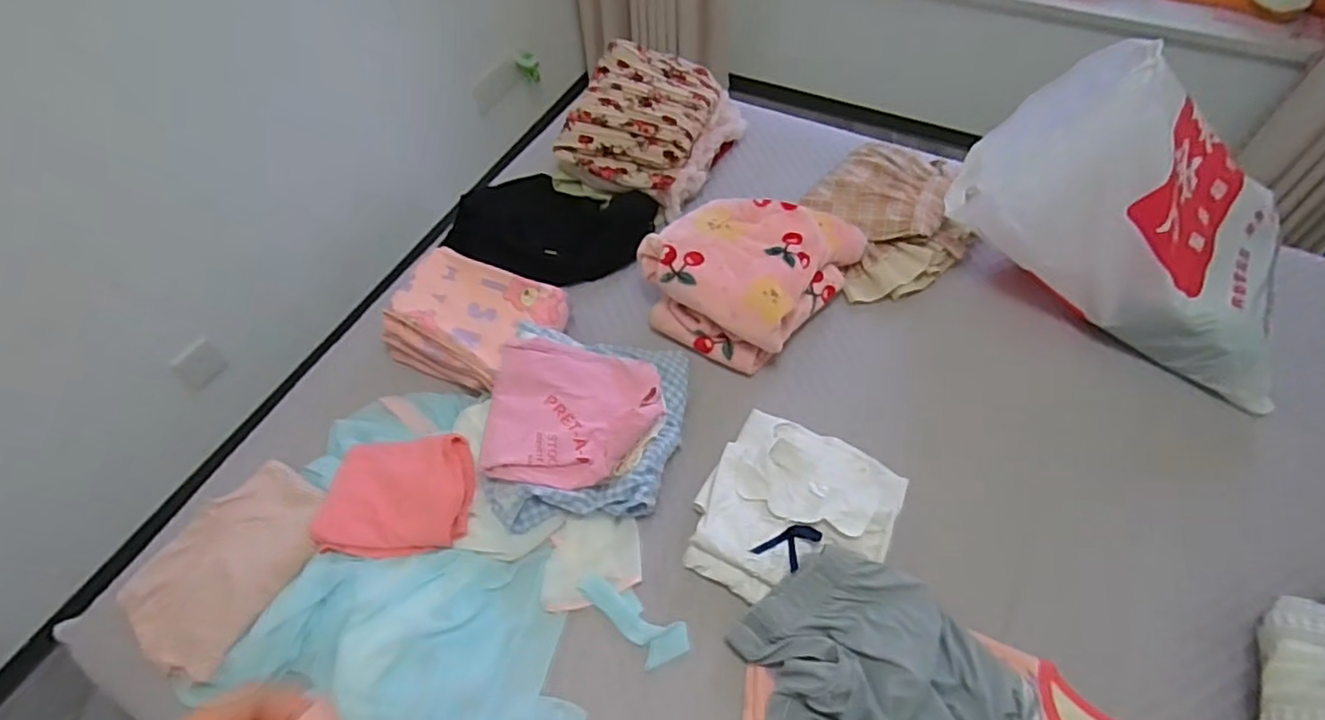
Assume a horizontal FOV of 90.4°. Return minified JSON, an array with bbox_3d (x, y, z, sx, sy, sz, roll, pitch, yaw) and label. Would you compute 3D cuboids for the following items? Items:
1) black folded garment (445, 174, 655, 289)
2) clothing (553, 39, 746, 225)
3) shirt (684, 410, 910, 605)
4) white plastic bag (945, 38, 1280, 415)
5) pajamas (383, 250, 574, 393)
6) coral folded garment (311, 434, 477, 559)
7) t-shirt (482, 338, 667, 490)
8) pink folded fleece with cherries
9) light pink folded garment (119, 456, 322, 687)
[{"bbox_3d":[-0.215,-0.243,1.209,0.360,0.043,0.234,20,59,16],"label":"black folded garment"},{"bbox_3d":[-0.027,-0.454,1.251,0.289,0.131,0.314,21,59,17],"label":"clothing"},{"bbox_3d":[0.177,0.200,0.884,0.246,0.062,0.259,24,60,18],"label":"shirt"},{"bbox_3d":[0.688,-0.214,0.951,0.488,0.368,0.270,21,59,16],"label":"white plastic bag"},{"bbox_3d":[-0.303,-0.063,1.052,0.262,0.105,0.190,21,59,17],"label":"pajamas"},{"bbox_3d":[-0.360,0.184,0.903,0.203,0.046,0.163,-8,56,-2],"label":"coral folded garment"},{"bbox_3d":[-0.121,0.073,0.916,0.237,0.077,0.203,2,56,5],"label":"t-shirt"},{"bbox_3d":[0.139,-0.155,1.077,0.260,0.133,0.325,32,63,23],"label":"pink folded fleece with cherries"},{"bbox_3d":[-0.570,0.264,0.864,0.173,0.037,0.259,28,62,20],"label":"light pink folded garment"}]

